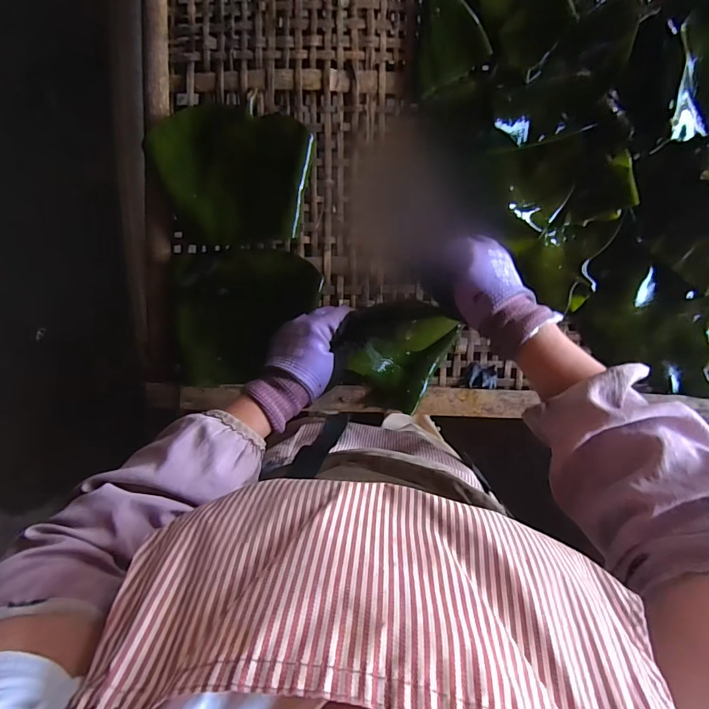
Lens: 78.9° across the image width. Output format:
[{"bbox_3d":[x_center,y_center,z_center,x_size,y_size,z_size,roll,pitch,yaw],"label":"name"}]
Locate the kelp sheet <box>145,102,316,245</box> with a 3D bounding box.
[{"bbox_3d":[-0.162,-0.232,0.546,0.203,0.017,0.163,11,94,-1],"label":"kelp sheet"}]

